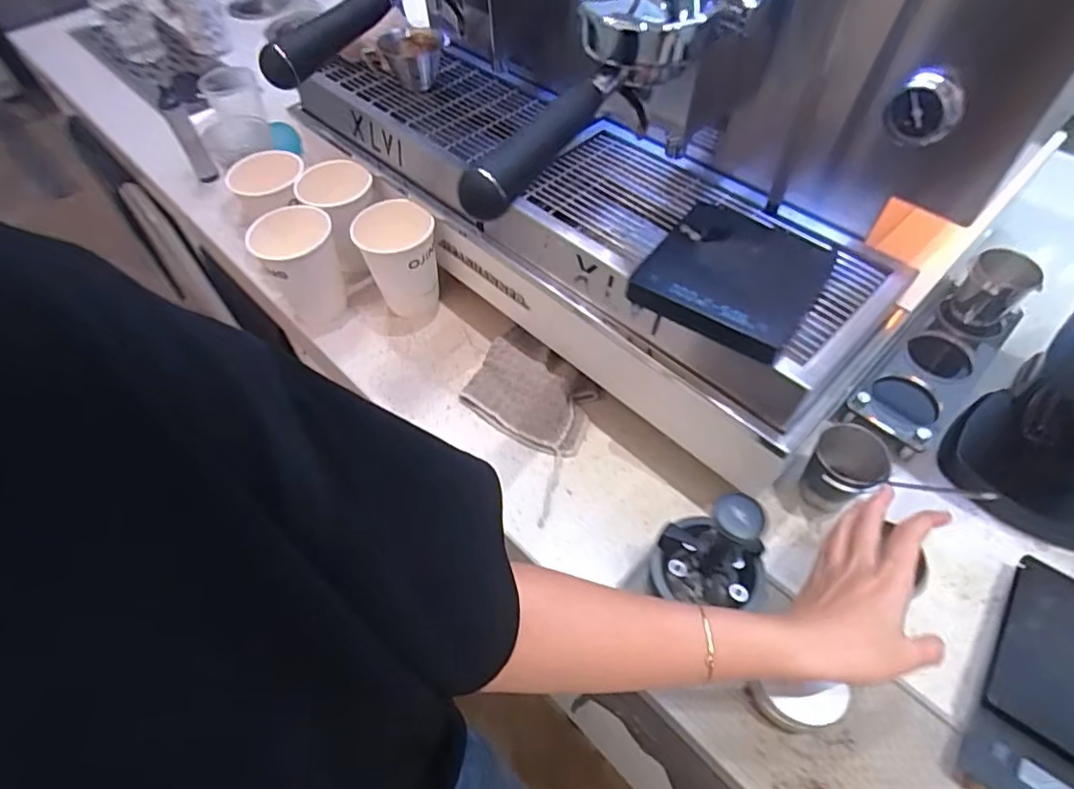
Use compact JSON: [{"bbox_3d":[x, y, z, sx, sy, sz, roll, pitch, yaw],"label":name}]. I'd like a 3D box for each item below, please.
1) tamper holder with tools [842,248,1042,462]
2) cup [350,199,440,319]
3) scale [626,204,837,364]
[{"bbox_3d":[0.404,-0.044,0.567,0.206,0.096,0.074,-38,60,-21],"label":"tamper holder with tools"},{"bbox_3d":[-0.156,-0.155,0.675,0.082,0.111,0.086,-2,54,3],"label":"cup"},{"bbox_3d":[0.161,-0.100,0.462,0.121,0.028,0.141,30,62,23],"label":"scale"}]

